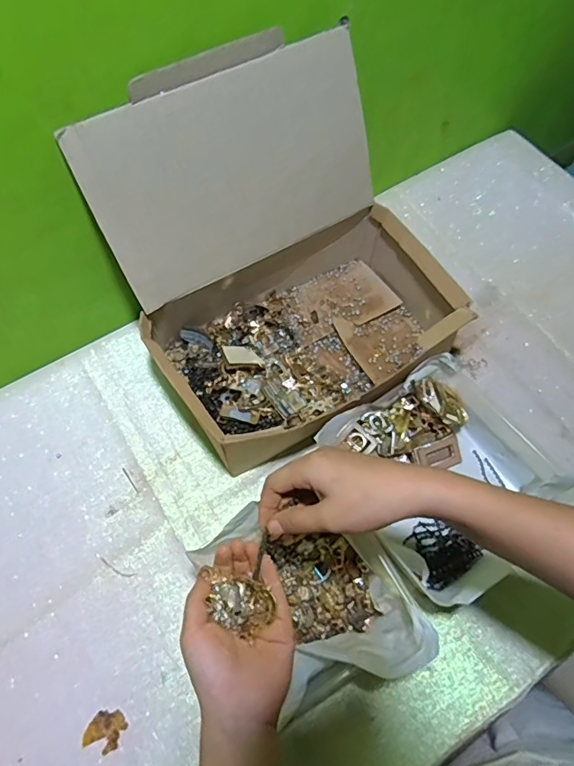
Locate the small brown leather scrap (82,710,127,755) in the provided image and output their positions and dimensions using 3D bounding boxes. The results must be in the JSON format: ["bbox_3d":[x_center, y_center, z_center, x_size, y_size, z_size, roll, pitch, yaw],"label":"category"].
[{"bbox_3d":[-0.172,0.329,0.467,0.032,0.004,0.034,22,66,12],"label":"small brown leather scrap"}]

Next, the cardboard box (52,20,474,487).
[{"bbox_3d":[0.003,-0.127,0.536,0.327,0.287,0.296,-33,67,-14],"label":"cardboard box"}]

